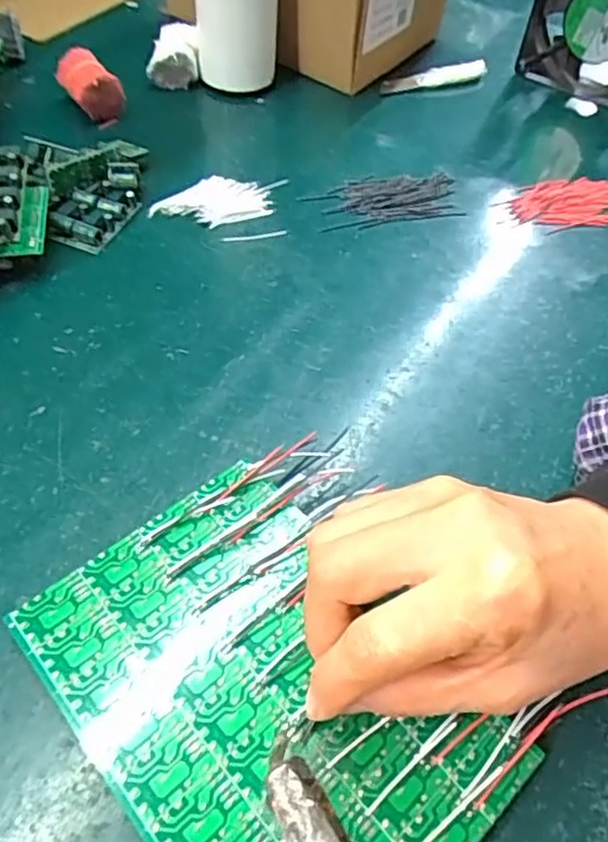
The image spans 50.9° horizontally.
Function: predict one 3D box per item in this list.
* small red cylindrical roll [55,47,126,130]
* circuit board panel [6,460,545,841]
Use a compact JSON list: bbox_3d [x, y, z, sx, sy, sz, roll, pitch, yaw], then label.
[{"bbox_3d":[-0.165,-0.258,0.491,0.032,0.034,0.057,-37,62,-27],"label":"small red cylindrical roll"},{"bbox_3d":[-0.014,0.100,0.240,0.116,0.014,0.165,-34,63,-27],"label":"circuit board panel"}]

